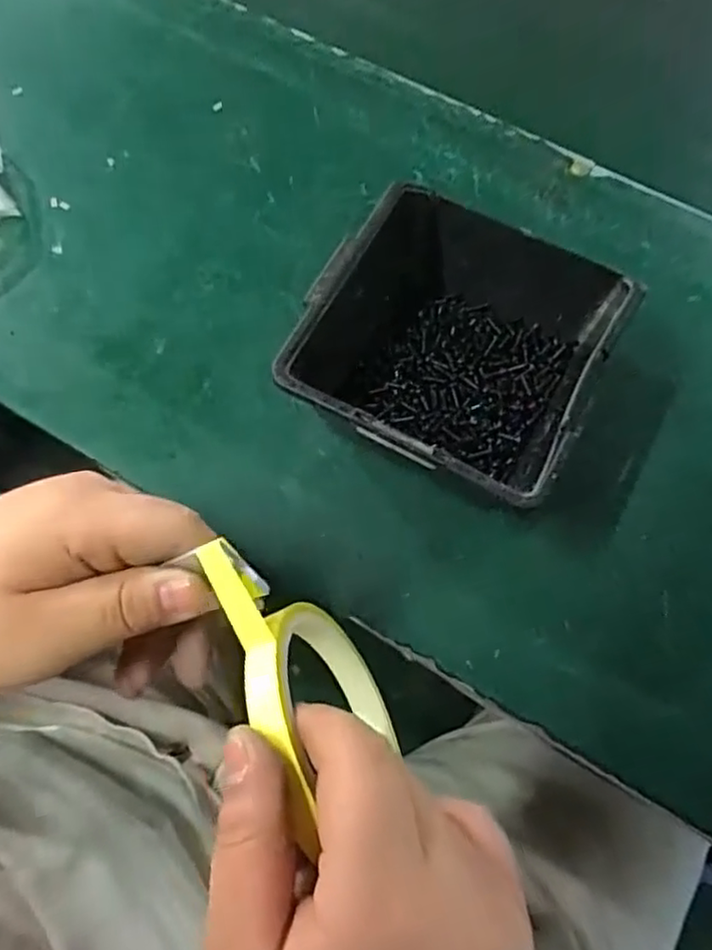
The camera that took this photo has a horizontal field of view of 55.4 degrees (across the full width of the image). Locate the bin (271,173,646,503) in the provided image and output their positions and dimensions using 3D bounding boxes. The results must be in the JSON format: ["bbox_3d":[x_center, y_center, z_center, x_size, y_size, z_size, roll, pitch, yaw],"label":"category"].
[{"bbox_3d":[0.045,-0.057,0.306,0.117,0.066,0.133,26,73,9],"label":"bin"}]

